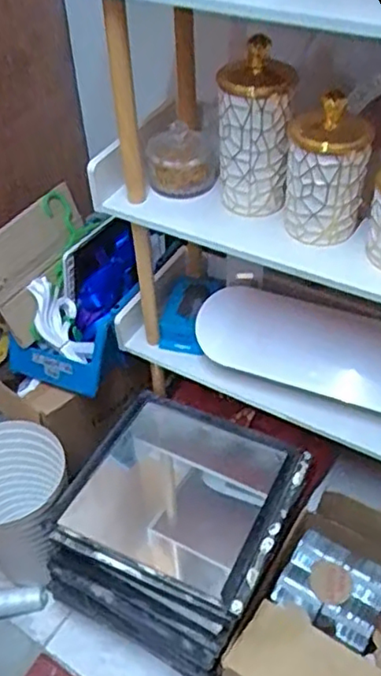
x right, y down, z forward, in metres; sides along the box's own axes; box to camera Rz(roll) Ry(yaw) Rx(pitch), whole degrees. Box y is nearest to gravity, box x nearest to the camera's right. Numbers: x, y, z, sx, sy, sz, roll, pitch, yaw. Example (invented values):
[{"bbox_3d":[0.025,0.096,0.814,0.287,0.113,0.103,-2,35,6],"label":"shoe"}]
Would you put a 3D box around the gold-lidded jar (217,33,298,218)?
[{"bbox_3d":[0.089,-0.291,0.903,0.099,0.215,0.086,-8,45,-5],"label":"gold-lidded jar"}]

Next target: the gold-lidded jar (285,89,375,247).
[{"bbox_3d":[0.177,-0.219,0.829,0.106,0.169,0.091,10,47,13],"label":"gold-lidded jar"}]

